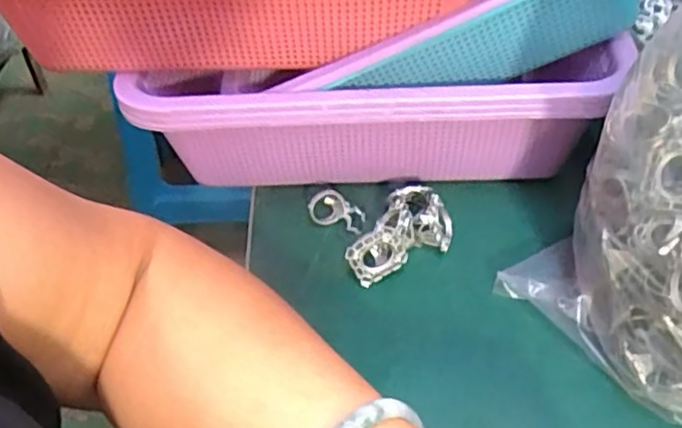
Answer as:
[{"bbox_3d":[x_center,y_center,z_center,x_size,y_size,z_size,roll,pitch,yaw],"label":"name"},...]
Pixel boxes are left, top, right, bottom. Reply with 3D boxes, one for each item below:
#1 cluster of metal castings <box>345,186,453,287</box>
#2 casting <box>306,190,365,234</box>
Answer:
[{"bbox_3d":[0.032,0.012,0.384,0.067,0.028,0.038,-27,48,-22],"label":"cluster of metal castings"},{"bbox_3d":[-0.002,-0.003,0.410,0.036,0.025,0.019,9,45,14],"label":"casting"}]

